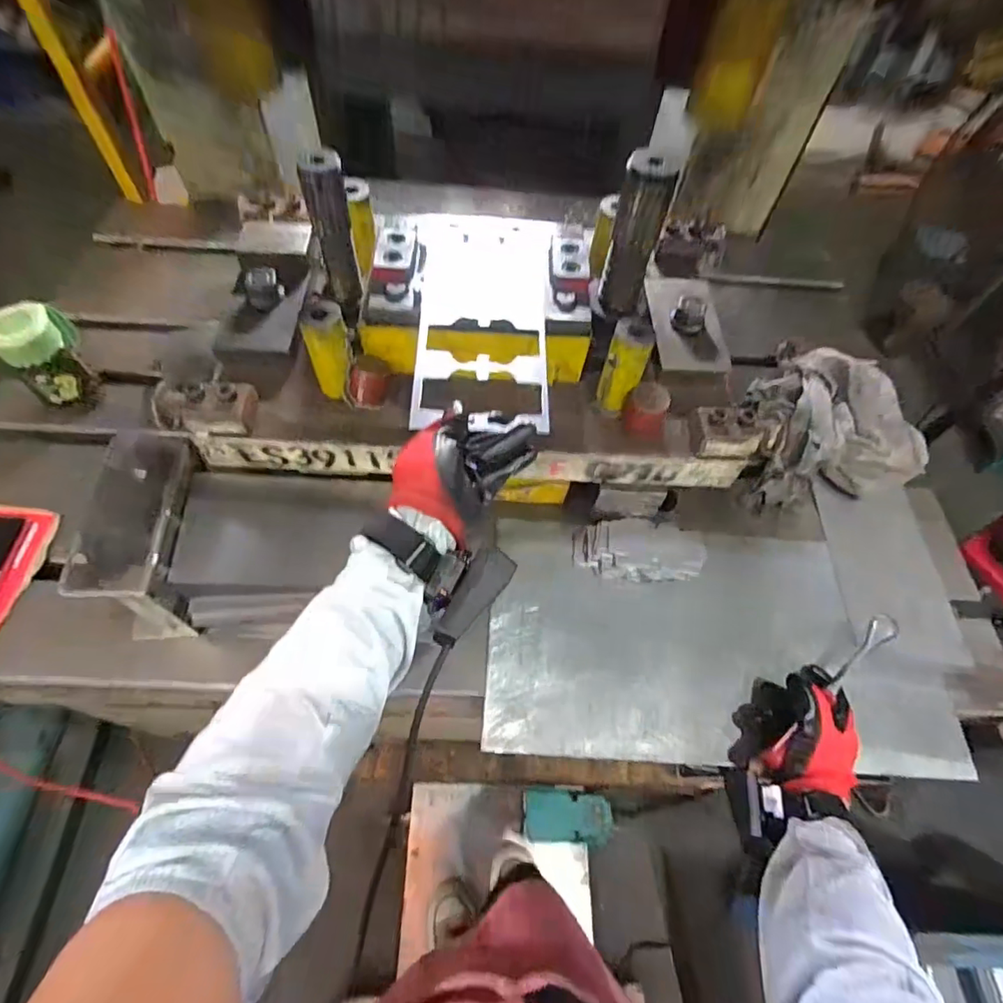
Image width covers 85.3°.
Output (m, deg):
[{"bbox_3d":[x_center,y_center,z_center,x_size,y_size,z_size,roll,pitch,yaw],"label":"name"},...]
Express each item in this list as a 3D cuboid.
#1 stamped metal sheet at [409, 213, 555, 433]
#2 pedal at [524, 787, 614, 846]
[{"bbox_3d":[-0.017,-0.193,0.540,0.127,0.007,0.293,3,60,-2],"label":"stamped metal sheet"},{"bbox_3d":[0.143,0.660,1.145,0.191,0.048,0.101,4,59,-1],"label":"pedal"}]

